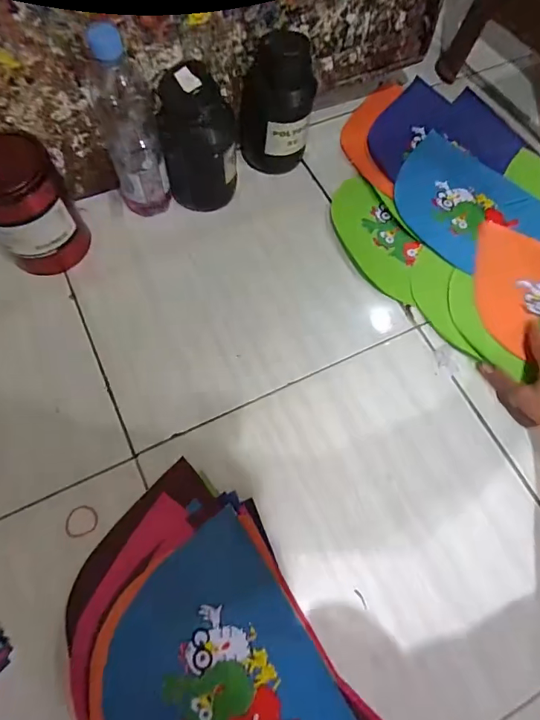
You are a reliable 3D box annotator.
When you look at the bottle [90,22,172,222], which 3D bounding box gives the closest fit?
[{"bbox_3d":[-0.174,-0.284,0.546,0.064,0.233,0.076,-11,68,-7],"label":"bottle"}]

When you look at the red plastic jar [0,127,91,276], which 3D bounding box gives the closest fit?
[{"bbox_3d":[-0.310,-0.198,0.550,0.109,0.161,0.113,-31,72,-14],"label":"red plastic jar"}]

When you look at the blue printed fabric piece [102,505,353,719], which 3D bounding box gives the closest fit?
[{"bbox_3d":[-0.043,0.318,0.411,0.185,0.025,0.280,-29,71,-13],"label":"blue printed fabric piece"}]

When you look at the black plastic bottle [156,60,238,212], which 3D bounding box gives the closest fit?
[{"bbox_3d":[-0.095,-0.295,0.592,0.099,0.172,0.095,-2,67,-3],"label":"black plastic bottle"}]

